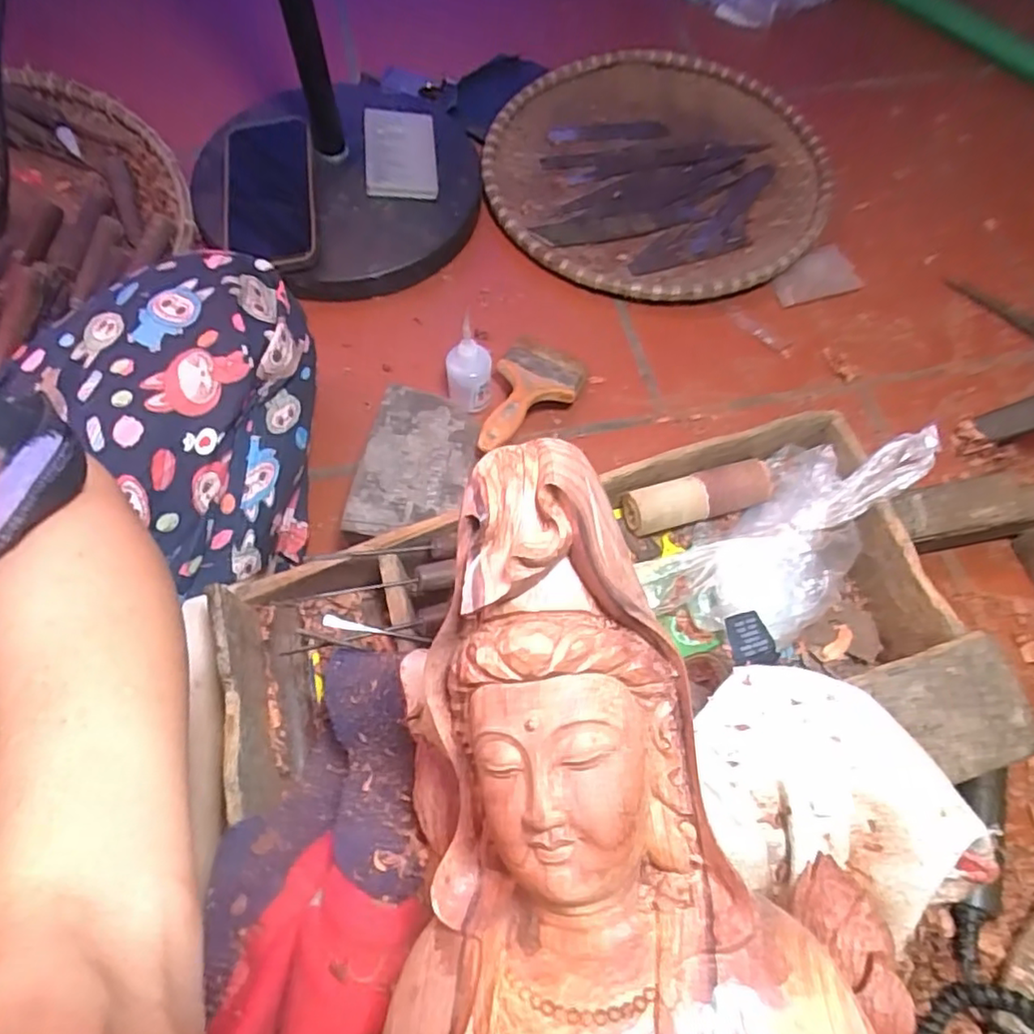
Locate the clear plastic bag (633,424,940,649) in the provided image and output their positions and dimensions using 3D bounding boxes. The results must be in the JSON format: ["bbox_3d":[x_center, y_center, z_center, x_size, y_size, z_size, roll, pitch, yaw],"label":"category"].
[{"bbox_3d":[0.170,0.012,0.392,0.186,0.044,0.095,-37,70,6],"label":"clear plastic bag"}]

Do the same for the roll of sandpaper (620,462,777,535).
[{"bbox_3d":[0.115,-0.014,0.404,0.097,0.020,0.027,-14,67,-8],"label":"roll of sandpaper"}]

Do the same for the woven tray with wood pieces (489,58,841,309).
[{"bbox_3d":[0.141,-0.349,0.644,0.328,0.034,0.331,-39,73,-17],"label":"woven tray with wood pieces"}]

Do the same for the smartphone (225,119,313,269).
[{"bbox_3d":[-0.221,-0.290,0.564,0.086,0.016,0.139,-2,85,13],"label":"smartphone"}]

